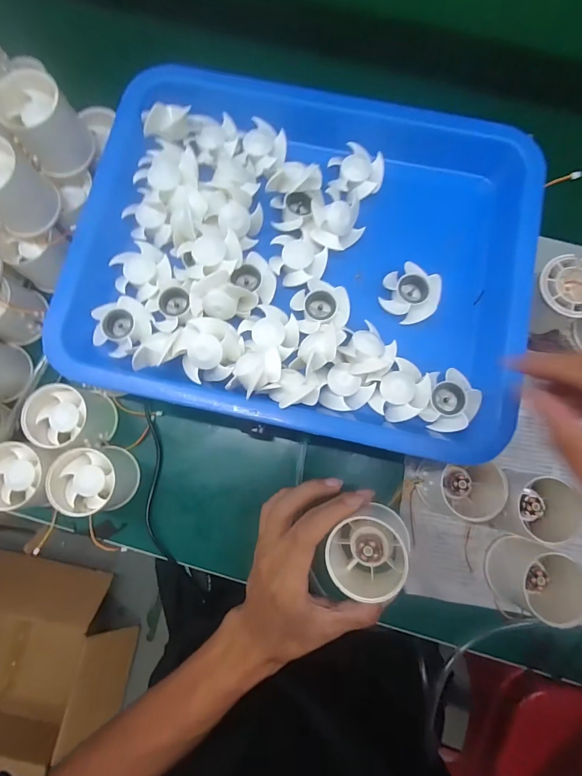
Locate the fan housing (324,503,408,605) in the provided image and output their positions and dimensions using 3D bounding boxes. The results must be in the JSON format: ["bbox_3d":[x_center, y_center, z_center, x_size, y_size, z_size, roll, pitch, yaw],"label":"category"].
[{"bbox_3d":[0.055,0.112,0.259,0.061,0.038,0.057,20,80,4],"label":"fan housing"}]

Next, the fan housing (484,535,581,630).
[{"bbox_3d":[0.198,0.155,0.301,0.061,0.039,0.054,20,80,4],"label":"fan housing"}]

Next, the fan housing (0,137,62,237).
[{"bbox_3d":[-0.226,-0.161,0.301,0.052,0.057,0.050,0,79,0],"label":"fan housing"}]

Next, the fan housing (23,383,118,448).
[{"bbox_3d":[-0.187,0.025,0.320,0.050,0.050,0.050,0,79,0],"label":"fan housing"}]

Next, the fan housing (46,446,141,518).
[{"bbox_3d":[-0.163,0.077,0.312,0.048,0.053,0.053,-3,79,0],"label":"fan housing"}]

